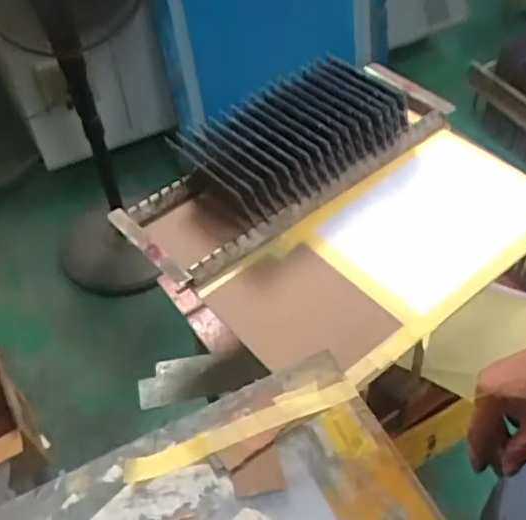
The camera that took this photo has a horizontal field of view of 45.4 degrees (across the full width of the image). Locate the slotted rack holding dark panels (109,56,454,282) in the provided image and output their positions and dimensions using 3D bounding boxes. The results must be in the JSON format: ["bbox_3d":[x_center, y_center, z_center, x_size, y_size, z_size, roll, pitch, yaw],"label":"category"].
[{"bbox_3d":[0.052,-0.170,0.939,0.552,0.169,0.185,-36,58,-24],"label":"slotted rack holding dark panels"}]

